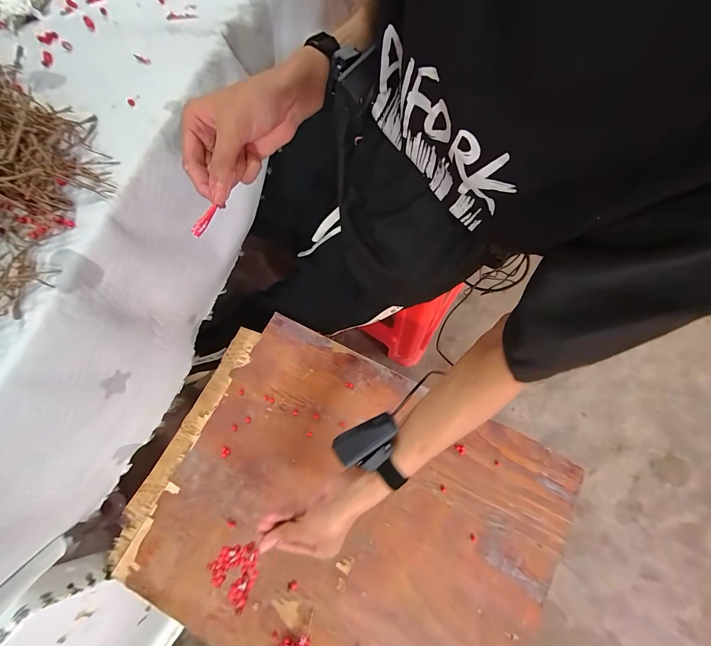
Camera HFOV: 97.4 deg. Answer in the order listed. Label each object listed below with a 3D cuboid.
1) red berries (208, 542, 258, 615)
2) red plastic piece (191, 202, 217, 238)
[{"bbox_3d":[-0.141,0.292,0.369,0.059,0.019,0.055,31,75,12],"label":"red berries"},{"bbox_3d":[-0.128,-0.087,0.265,0.005,0.008,0.032,22,71,9],"label":"red plastic piece"}]

